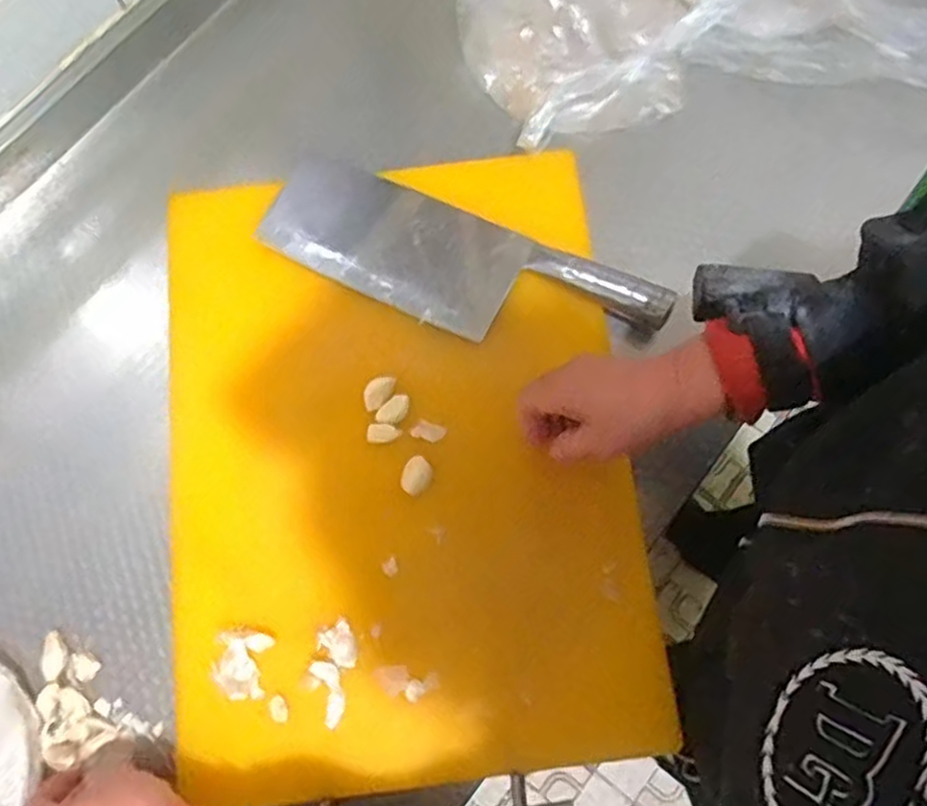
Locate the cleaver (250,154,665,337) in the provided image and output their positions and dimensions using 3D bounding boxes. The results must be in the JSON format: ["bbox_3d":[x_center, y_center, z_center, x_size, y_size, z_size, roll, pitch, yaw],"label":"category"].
[{"bbox_3d":[-0.008,-0.107,0.565,0.318,0.033,0.100,27,77,7],"label":"cleaver"}]

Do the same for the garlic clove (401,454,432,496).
[{"bbox_3d":[-0.034,0.053,0.521,0.021,0.007,0.027,40,79,10],"label":"garlic clove"}]

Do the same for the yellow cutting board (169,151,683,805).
[{"bbox_3d":[-0.047,0.031,0.526,0.327,0.015,0.447,-7,76,-1],"label":"yellow cutting board"}]

